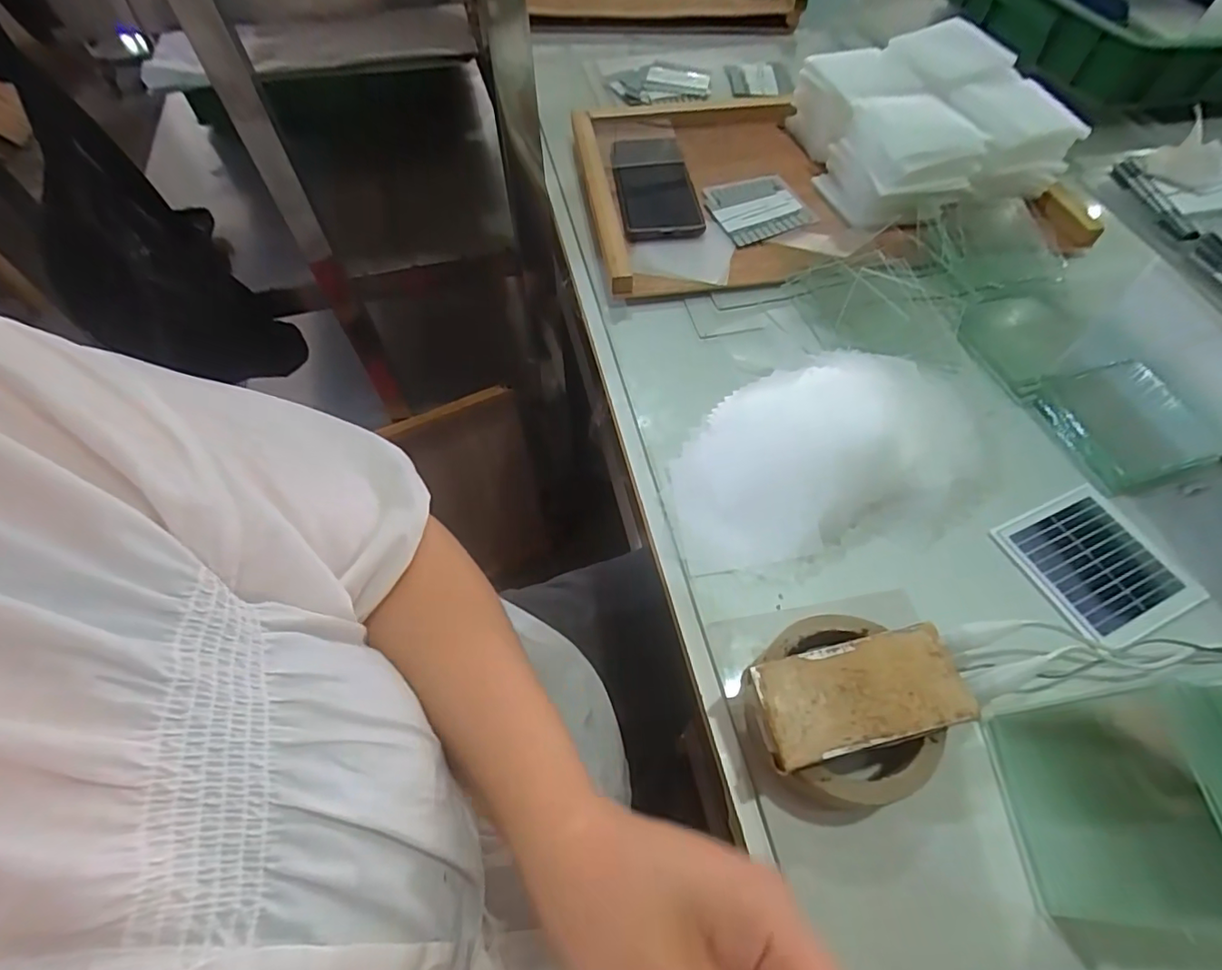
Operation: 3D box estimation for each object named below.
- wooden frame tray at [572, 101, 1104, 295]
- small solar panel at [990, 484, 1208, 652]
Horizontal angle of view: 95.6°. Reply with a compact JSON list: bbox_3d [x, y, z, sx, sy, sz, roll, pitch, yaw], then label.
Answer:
[{"bbox_3d":[0.096,-0.308,0.566,0.241,0.038,0.294,-9,59,-3],"label":"wooden frame tray"},{"bbox_3d":[0.326,0.052,0.371,0.093,0.006,0.094,-23,60,-11],"label":"small solar panel"}]

